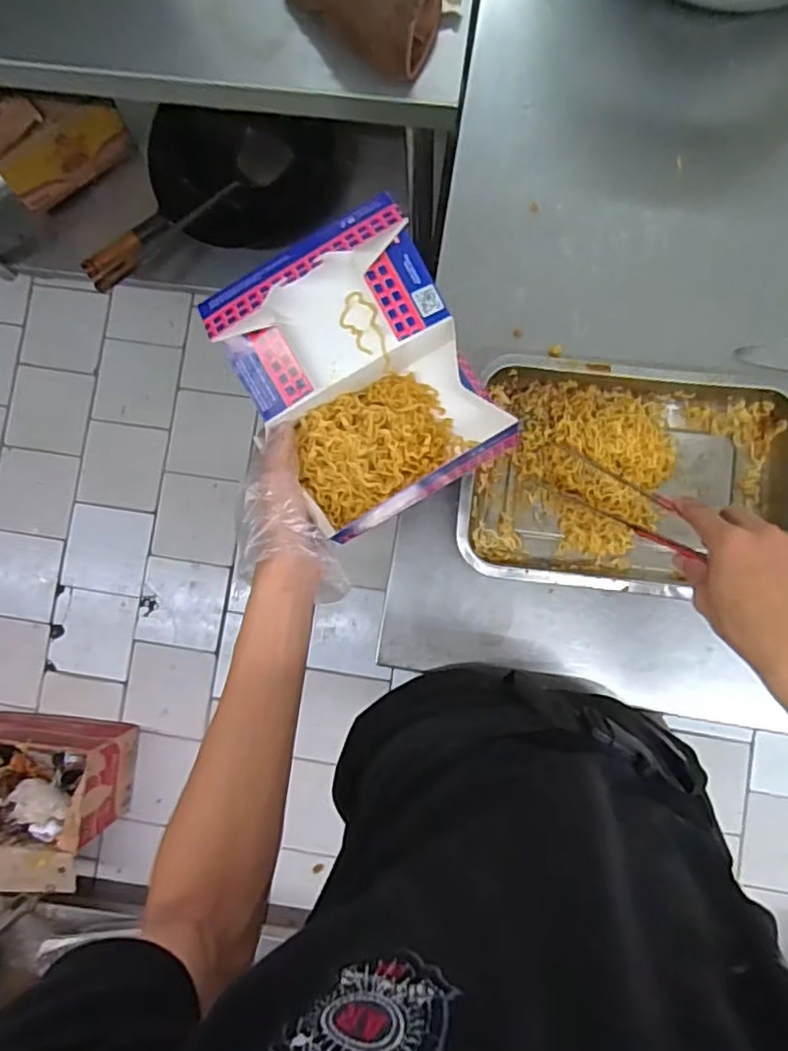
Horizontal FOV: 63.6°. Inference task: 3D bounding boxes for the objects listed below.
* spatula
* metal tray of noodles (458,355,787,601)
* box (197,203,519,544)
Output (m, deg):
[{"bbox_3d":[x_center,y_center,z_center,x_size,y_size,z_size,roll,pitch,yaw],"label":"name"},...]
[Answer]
[{"bbox_3d":[-0.432,-0.668,1.364,0.085,0.082,0.517,44,76,5],"label":"spatula"},{"bbox_3d":[0.224,-0.042,0.619,0.305,0.050,0.213,7,88,4],"label":"metal tray of noodles"},{"bbox_3d":[-0.025,-0.122,0.526,0.172,0.095,0.213,-29,86,2],"label":"box"}]

